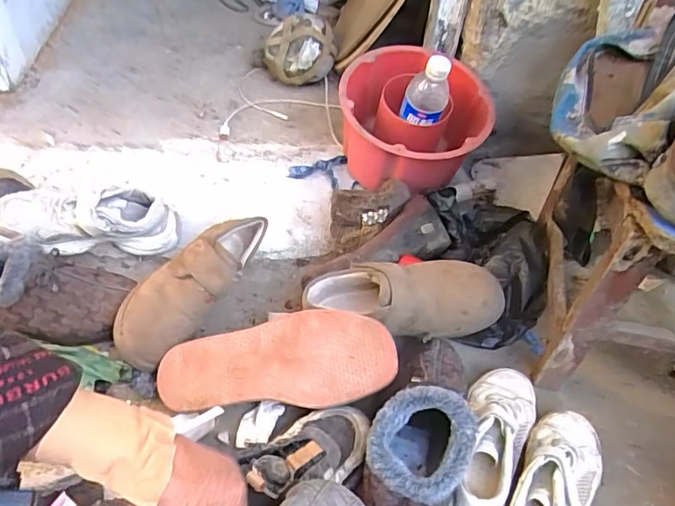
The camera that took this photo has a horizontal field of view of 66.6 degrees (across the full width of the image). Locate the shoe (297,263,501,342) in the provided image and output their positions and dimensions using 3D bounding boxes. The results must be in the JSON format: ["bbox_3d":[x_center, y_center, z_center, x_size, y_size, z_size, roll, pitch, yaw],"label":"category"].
[{"bbox_3d":[0.079,0.054,0.630,0.233,0.091,0.089,-2,46,-6],"label":"shoe"}]

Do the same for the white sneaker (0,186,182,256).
[{"bbox_3d":[-0.339,-0.038,0.707,0.240,0.105,0.081,1,43,-27],"label":"white sneaker"}]

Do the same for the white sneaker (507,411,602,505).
[{"bbox_3d":[0.224,0.247,0.535,0.079,0.066,0.203,30,51,23],"label":"white sneaker"}]

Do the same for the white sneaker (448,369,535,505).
[{"bbox_3d":[0.174,0.204,0.564,0.070,0.068,0.202,19,47,14],"label":"white sneaker"}]

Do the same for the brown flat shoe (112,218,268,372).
[{"bbox_3d":[-0.188,0.035,0.667,0.117,0.088,0.241,32,52,24],"label":"brown flat shoe"}]

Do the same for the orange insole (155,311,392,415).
[{"bbox_3d":[-0.072,0.122,0.582,0.268,0.008,0.101,-4,77,10],"label":"orange insole"}]

